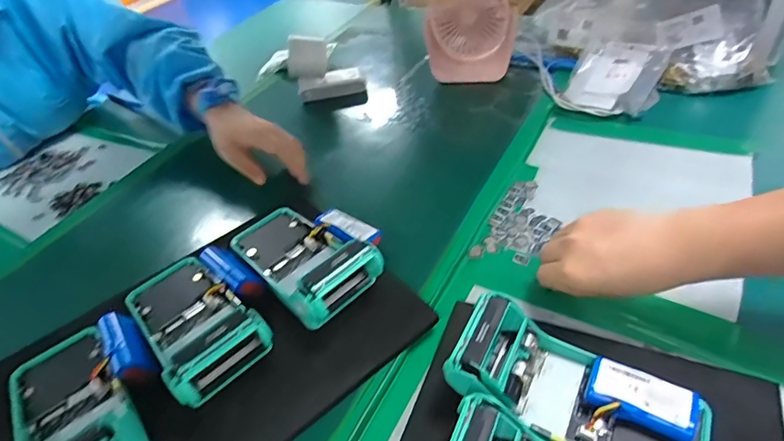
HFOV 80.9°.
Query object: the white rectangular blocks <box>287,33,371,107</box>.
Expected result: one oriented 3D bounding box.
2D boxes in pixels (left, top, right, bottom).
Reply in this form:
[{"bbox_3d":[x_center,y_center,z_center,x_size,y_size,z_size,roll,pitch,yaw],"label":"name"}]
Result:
[{"bbox_3d":[-0.101,-0.233,0.721,0.113,0.106,0.048,-17,44,-8],"label":"white rectangular blocks"}]

